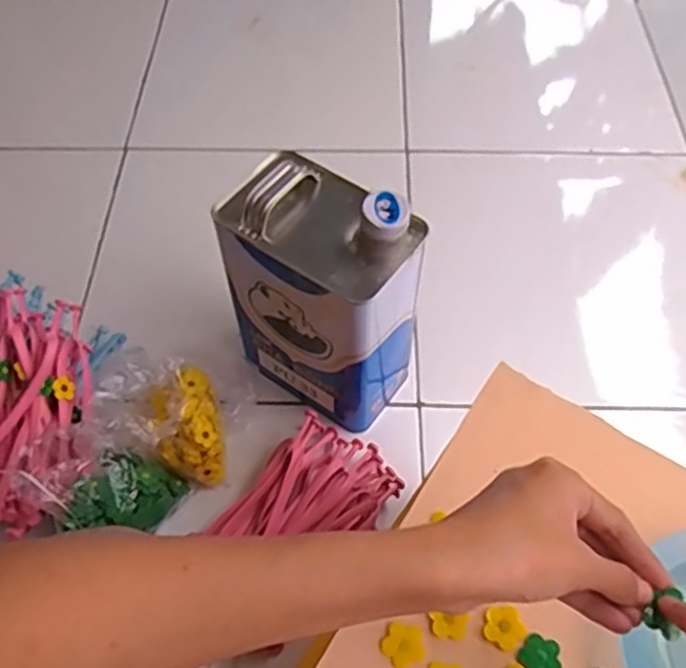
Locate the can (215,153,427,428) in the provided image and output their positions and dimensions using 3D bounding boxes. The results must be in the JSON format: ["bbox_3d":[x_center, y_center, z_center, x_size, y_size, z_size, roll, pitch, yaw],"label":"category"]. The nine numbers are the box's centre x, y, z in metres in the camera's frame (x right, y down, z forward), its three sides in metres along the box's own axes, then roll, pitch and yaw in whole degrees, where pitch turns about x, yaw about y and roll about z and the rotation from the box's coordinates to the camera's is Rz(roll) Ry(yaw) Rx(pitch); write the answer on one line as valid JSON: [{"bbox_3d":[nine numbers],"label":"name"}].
[{"bbox_3d":[-0.019,-0.038,0.658,0.170,0.260,0.121,26,62,16],"label":"can"}]

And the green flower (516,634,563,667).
[{"bbox_3d":[0.111,0.181,0.383,0.024,0.004,0.021,1,57,2],"label":"green flower"}]

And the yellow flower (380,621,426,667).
[{"bbox_3d":[0.035,0.177,0.387,0.024,0.004,0.024,0,57,0],"label":"yellow flower"}]

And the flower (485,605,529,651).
[{"bbox_3d":[0.093,0.168,0.392,0.024,0.004,0.023,0,57,0],"label":"flower"}]

